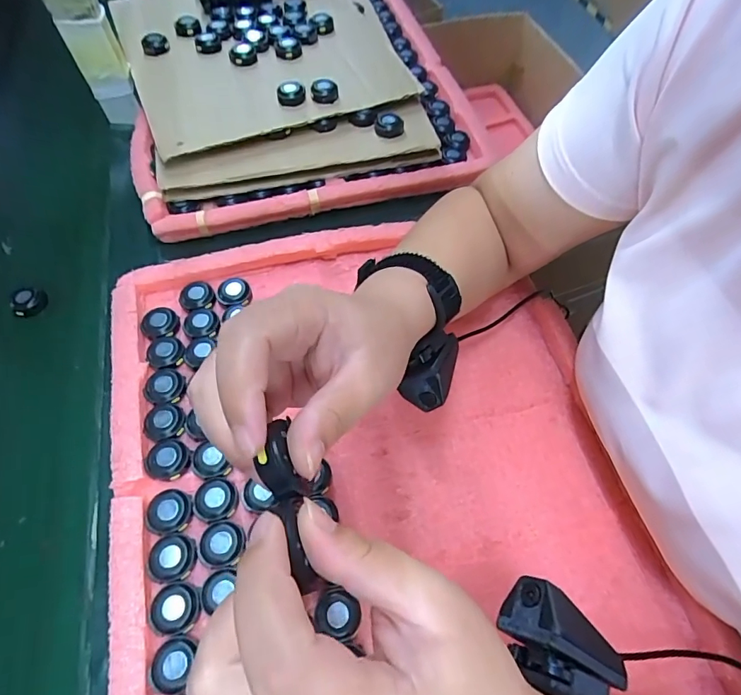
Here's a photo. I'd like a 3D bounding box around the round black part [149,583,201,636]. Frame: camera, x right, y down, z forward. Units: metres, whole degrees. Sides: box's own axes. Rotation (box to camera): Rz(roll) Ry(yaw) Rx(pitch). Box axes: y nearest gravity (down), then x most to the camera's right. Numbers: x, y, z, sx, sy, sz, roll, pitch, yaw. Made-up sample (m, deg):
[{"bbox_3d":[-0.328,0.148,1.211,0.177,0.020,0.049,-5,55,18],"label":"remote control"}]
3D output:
[{"bbox_3d":[-0.125,0.166,0.291,0.027,0.011,0.029,-1,60,1],"label":"round black part"}]

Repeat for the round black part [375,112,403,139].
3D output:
[{"bbox_3d":[0.020,-0.241,0.492,0.030,0.010,0.036,-6,60,-2],"label":"round black part"}]

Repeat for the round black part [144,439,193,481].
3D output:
[{"bbox_3d":[-0.151,0.083,0.338,0.034,0.010,0.029,24,63,14],"label":"round black part"}]

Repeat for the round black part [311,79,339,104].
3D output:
[{"bbox_3d":[-0.050,-0.277,0.495,0.029,0.009,0.030,-7,60,-3],"label":"round black part"}]

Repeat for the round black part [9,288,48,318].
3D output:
[{"bbox_3d":[-0.328,-0.043,0.438,0.026,0.021,0.021,-20,62,-10],"label":"round black part"}]

